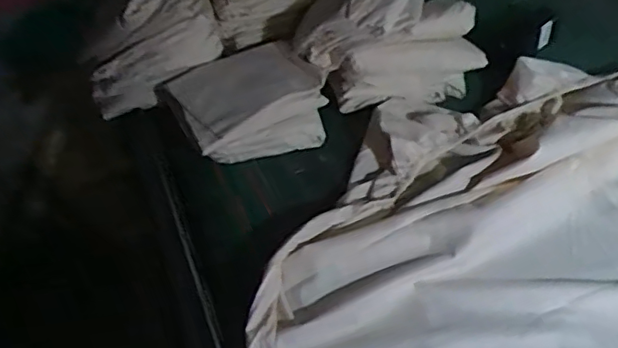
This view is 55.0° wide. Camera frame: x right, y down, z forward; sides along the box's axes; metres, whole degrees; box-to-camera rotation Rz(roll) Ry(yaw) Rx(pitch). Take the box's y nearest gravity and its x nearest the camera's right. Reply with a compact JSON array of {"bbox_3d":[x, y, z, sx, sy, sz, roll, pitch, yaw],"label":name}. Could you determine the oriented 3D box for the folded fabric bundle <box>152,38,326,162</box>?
[{"bbox_3d":[-0.102,-0.120,0.999,0.233,0.081,0.237,-25,47,-17],"label":"folded fabric bundle"}]

